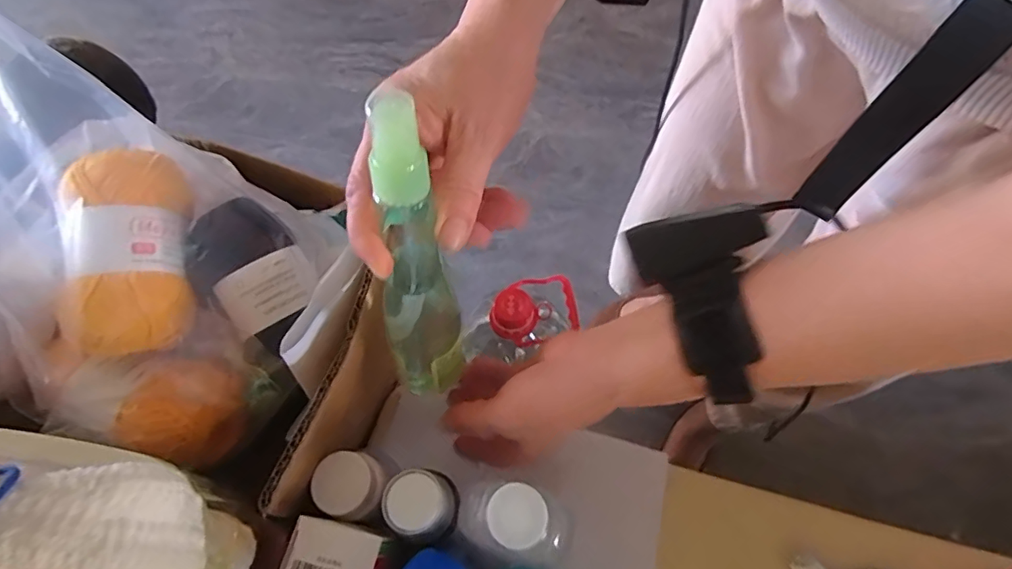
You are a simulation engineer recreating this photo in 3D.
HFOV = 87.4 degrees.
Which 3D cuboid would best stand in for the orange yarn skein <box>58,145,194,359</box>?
[{"bbox_3d":[-0.226,-0.020,0.315,0.065,0.051,0.116,-15,65,-8],"label":"orange yarn skein"}]

